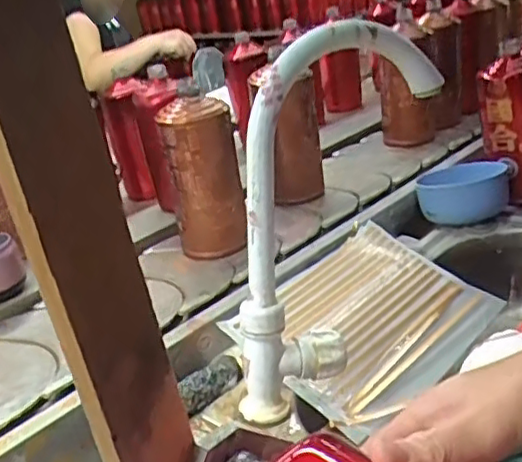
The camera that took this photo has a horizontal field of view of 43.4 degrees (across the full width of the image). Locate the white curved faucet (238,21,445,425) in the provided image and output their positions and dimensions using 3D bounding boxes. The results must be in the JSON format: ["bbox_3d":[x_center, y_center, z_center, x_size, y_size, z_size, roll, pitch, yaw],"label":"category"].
[{"bbox_3d":[0.054,-0.004,0.512,0.181,0.305,0.050,-14,23,-10],"label":"white curved faucet"}]

